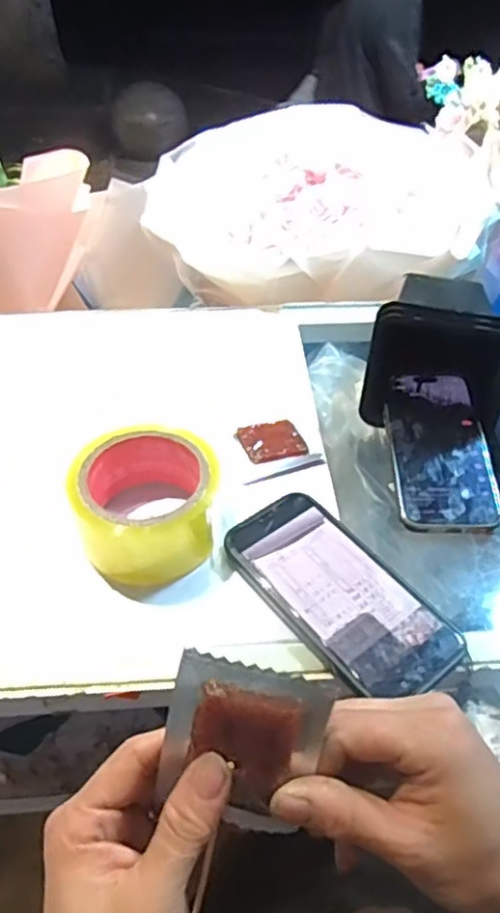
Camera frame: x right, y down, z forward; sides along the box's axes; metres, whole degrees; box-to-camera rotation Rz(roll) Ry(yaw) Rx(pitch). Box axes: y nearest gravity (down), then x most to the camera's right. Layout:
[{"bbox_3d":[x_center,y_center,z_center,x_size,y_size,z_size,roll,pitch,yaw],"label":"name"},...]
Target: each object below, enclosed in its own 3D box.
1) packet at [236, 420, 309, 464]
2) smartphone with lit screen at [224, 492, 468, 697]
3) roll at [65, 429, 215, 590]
[{"bbox_3d":[0.017,-0.015,0.526,0.048,0.009,0.044,-12,46,-16],"label":"packet"},{"bbox_3d":[0.058,0.087,0.425,0.077,0.013,0.156,-28,52,-26],"label":"smartphone with lit screen"},{"bbox_3d":[-0.071,0.032,0.450,0.095,0.056,0.097,1,45,-1],"label":"roll"}]

